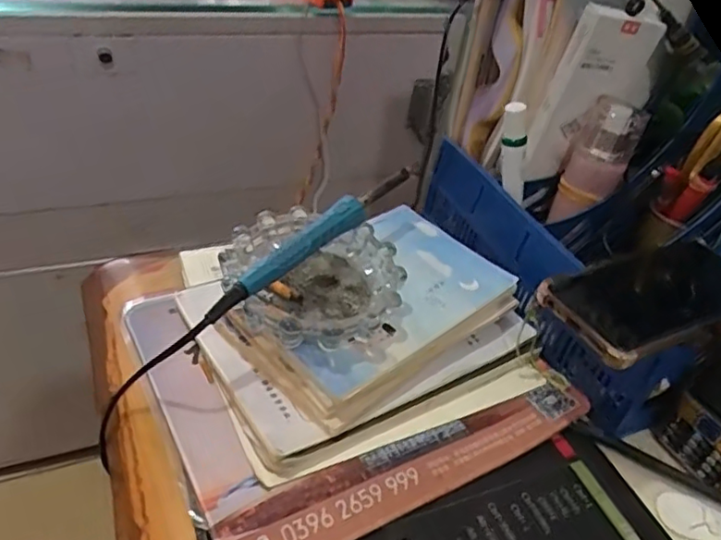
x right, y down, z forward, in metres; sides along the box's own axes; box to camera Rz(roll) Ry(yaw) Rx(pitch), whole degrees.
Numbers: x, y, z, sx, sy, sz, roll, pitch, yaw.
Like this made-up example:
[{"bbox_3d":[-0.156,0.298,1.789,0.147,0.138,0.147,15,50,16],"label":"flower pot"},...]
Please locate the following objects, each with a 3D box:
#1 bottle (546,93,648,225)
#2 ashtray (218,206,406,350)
[{"bbox_3d":[0.200,-0.092,0.534,0.041,0.114,0.046,-2,35,-45],"label":"bottle"},{"bbox_3d":[-0.036,0.014,0.461,0.125,0.062,0.125,5,39,-4],"label":"ashtray"}]

